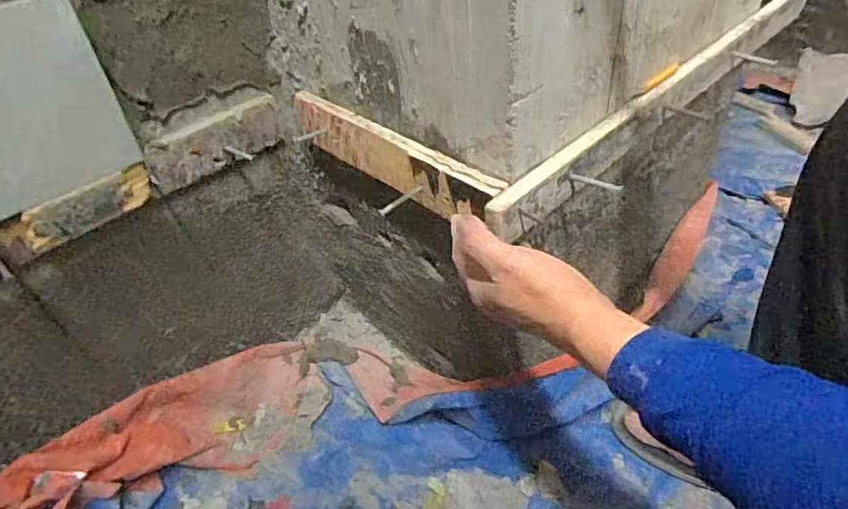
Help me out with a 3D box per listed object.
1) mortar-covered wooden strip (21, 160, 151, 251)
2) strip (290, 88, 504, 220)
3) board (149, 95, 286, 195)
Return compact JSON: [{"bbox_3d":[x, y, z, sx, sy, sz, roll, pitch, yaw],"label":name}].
[{"bbox_3d":[-0.302,-0.045,0.494,0.010,0.037,0.111,27,50,32],"label":"mortar-covered wooden strip"},{"bbox_3d":[-0.039,-0.092,0.520,0.022,0.054,0.280,-35,49,-30],"label":"strip"},{"bbox_3d":[-0.215,-0.117,0.574,0.016,0.053,0.150,29,51,34],"label":"board"}]

